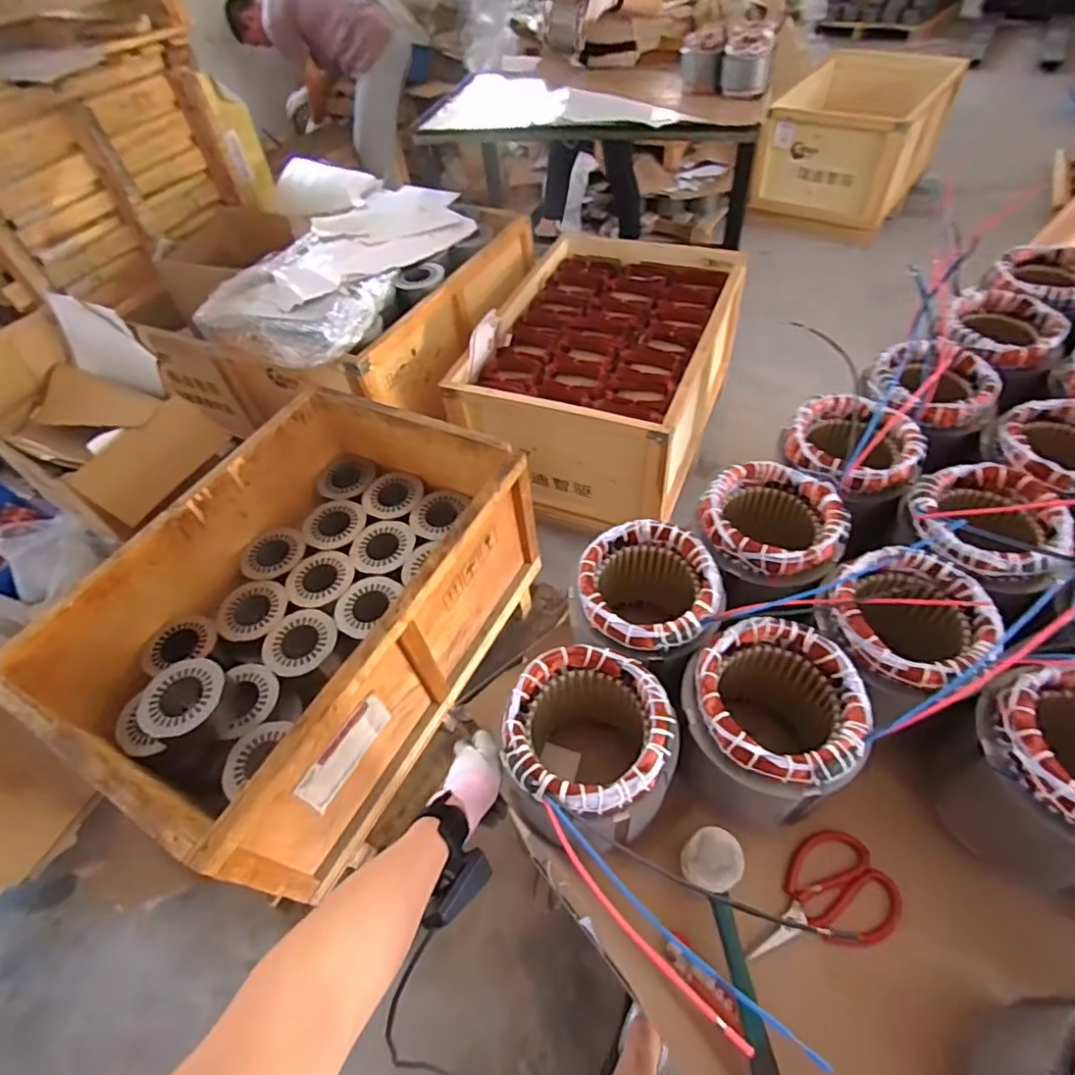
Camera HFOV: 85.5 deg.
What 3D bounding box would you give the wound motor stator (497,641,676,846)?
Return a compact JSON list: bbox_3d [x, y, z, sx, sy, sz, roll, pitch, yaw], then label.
[{"bbox_3d":[0.042,0.200,0.550,0.137,0.157,0.139,-1,52,1],"label":"wound motor stator"}]

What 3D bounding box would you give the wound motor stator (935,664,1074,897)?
[{"bbox_3d":[0.439,0.201,0.486,0.142,0.127,0.150,19,55,15],"label":"wound motor stator"}]

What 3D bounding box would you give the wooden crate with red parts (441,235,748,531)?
[{"bbox_3d":[0.202,-0.508,1.775,0.638,0.427,0.892,19,55,16],"label":"wooden crate with red parts"}]

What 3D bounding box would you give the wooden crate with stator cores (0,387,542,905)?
[{"bbox_3d":[-0.466,0.137,1.215,0.603,0.375,0.857,23,56,19],"label":"wooden crate with stator cores"}]

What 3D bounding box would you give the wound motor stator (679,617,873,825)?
[{"bbox_3d":[0.209,0.168,0.540,0.143,0.130,0.132,-1,52,1],"label":"wound motor stator"}]

